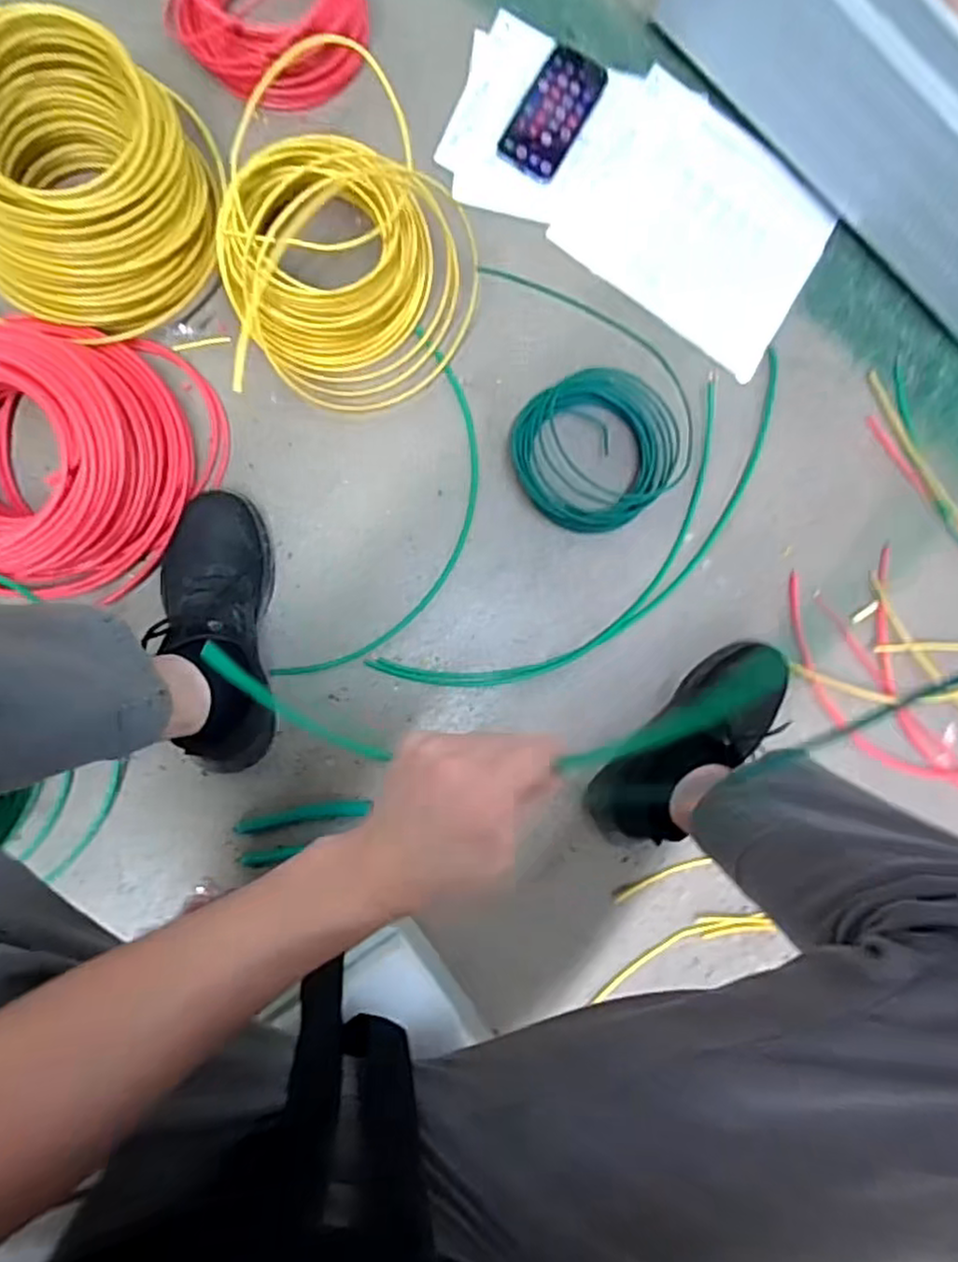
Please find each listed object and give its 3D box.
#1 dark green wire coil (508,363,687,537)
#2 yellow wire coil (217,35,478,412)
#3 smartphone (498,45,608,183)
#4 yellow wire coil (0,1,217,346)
[{"bbox_3d":[0.131,-0.203,0.783,0.185,0.045,0.171,0,87,-9],"label":"dark green wire coil"},{"bbox_3d":[-0.128,-0.383,0.699,0.239,0.146,0.259,0,87,-9],"label":"yellow wire coil"},{"bbox_3d":[0.088,-0.606,0.814,0.071,0.012,0.160,29,83,-6],"label":"smartphone"},{"bbox_3d":[-0.384,-0.423,0.665,0.225,0.135,0.214,0,87,-9],"label":"yellow wire coil"}]

